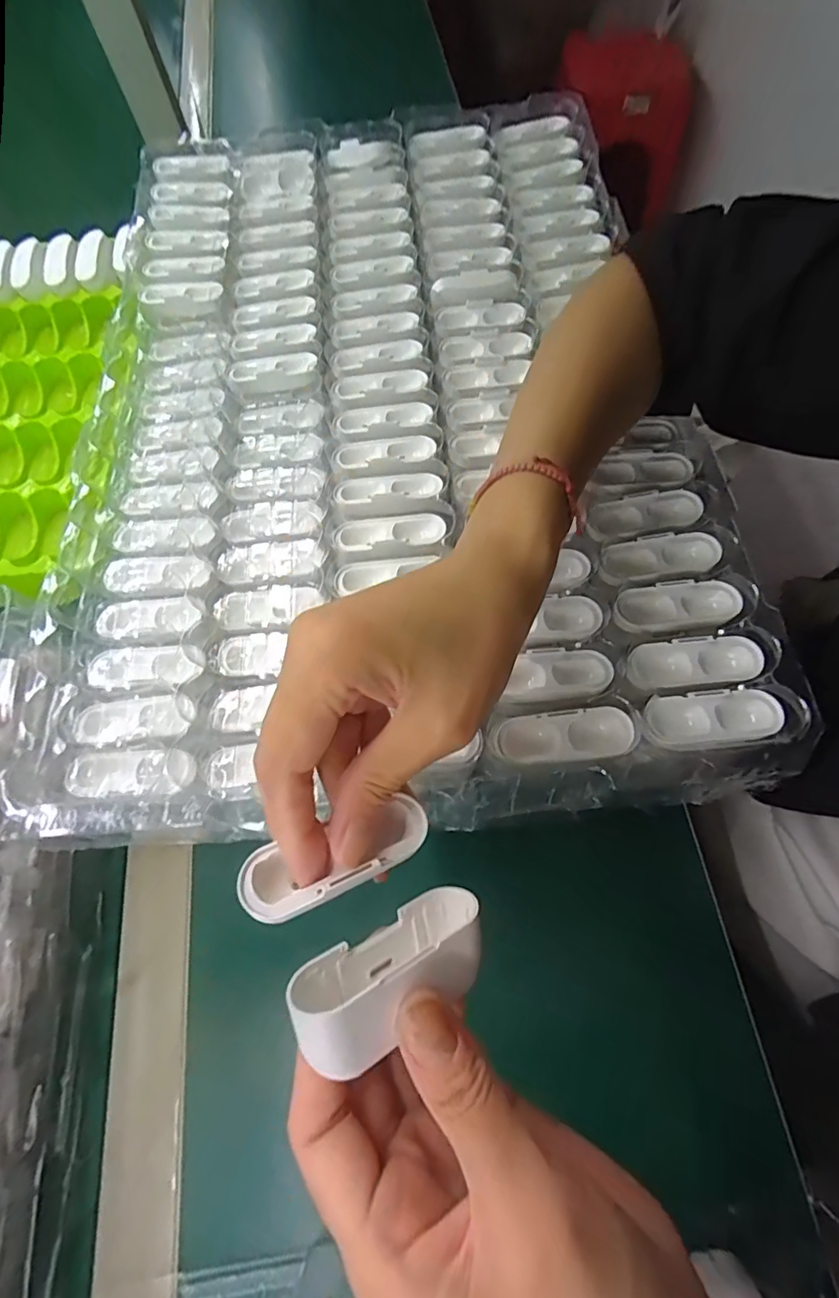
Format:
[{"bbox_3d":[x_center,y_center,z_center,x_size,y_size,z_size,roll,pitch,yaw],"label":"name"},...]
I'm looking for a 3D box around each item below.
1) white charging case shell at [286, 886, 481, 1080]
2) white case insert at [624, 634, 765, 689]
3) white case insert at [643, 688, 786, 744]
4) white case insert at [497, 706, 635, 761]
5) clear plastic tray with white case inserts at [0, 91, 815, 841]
[{"bbox_3d":[-0.007,0.102,0.158,0.067,0.027,0.030,-15,64,-39],"label":"white charging case shell"},{"bbox_3d":[0.142,0.007,0.259,0.067,0.010,0.023,-5,69,2],"label":"white case insert"},{"bbox_3d":[0.145,0.033,0.246,0.065,0.008,0.024,-4,69,2],"label":"white case insert"},{"bbox_3d":[0.071,0.042,0.246,0.064,0.009,0.023,-4,69,2],"label":"white case insert"},{"bbox_3d":[-0.027,-0.184,0.350,0.408,0.034,0.581,-3,68,1],"label":"clear plastic tray with white case inserts"}]

